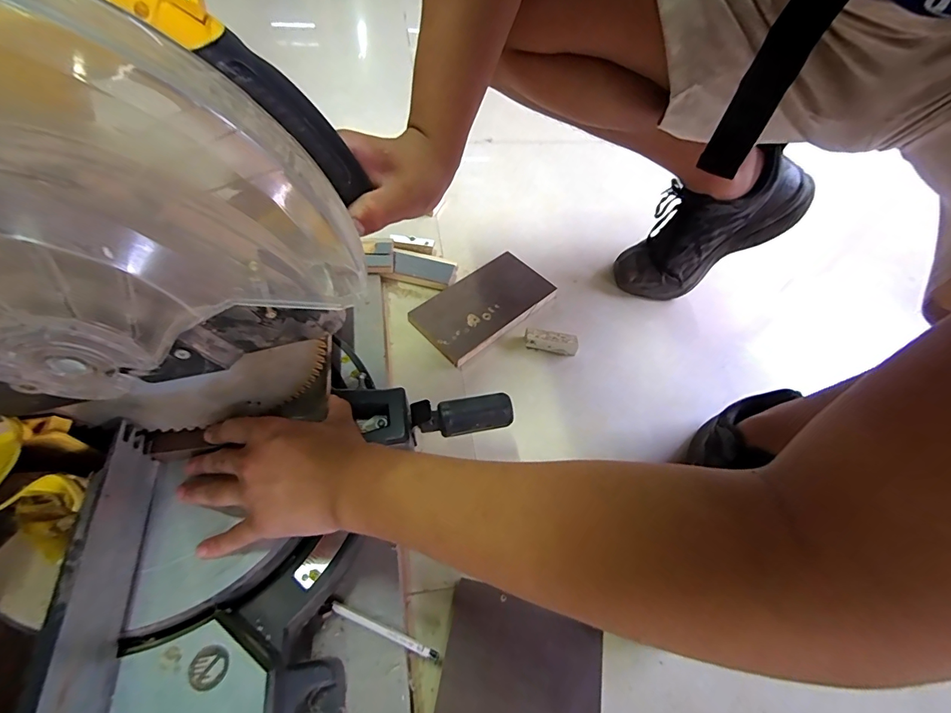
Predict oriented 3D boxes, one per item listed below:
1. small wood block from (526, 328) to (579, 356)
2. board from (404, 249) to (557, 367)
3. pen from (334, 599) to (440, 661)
[{"bbox_3d":[0.103,-0.018,0.579,0.070,0.028,0.019,11,55,2],"label":"small wood block"},{"bbox_3d":[0.011,-0.076,0.606,0.199,0.017,0.104,-38,66,-27],"label":"board"},{"bbox_3d":[-0.081,0.242,0.374,0.102,0.010,0.008,21,56,9],"label":"pen"}]

